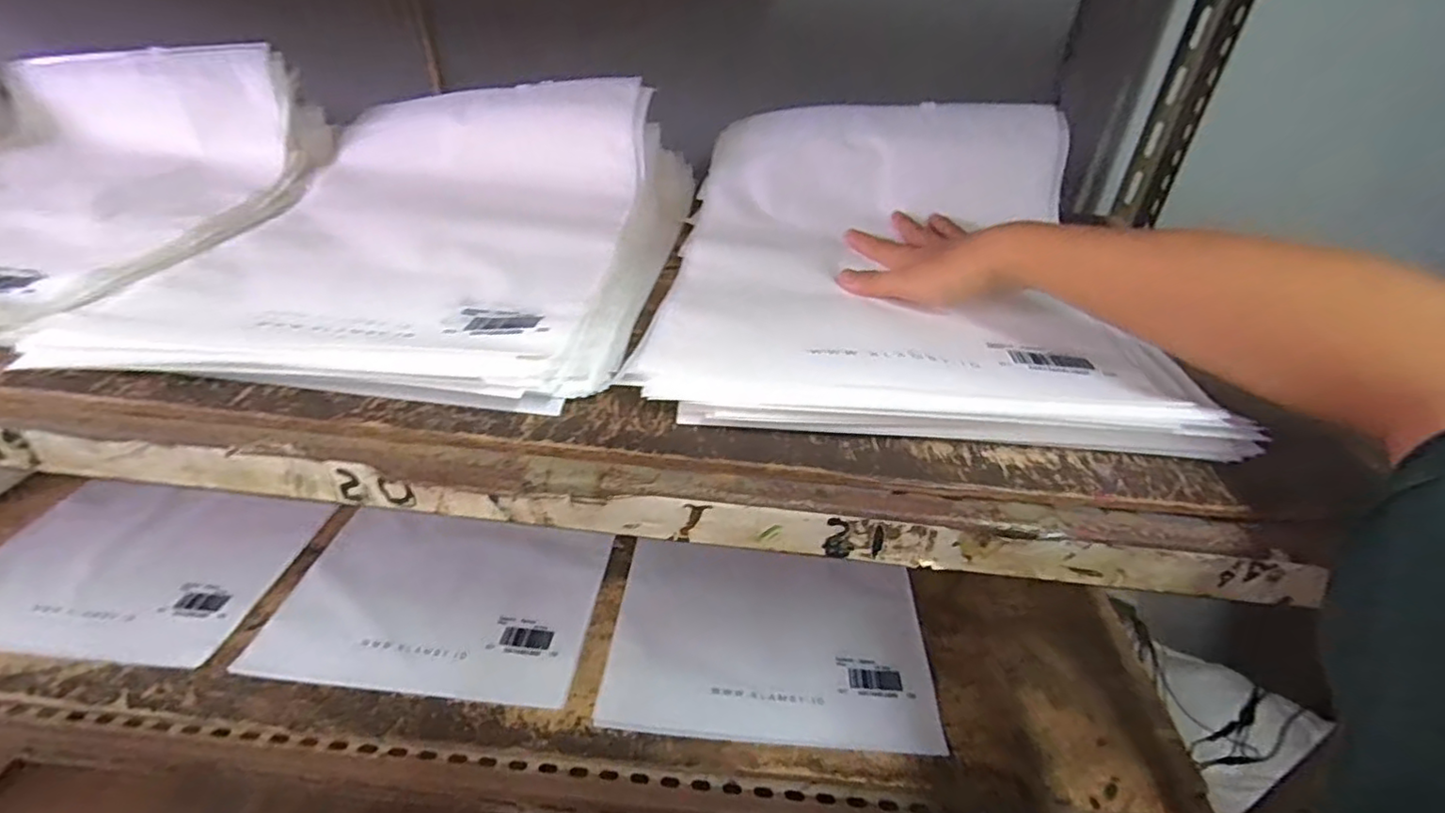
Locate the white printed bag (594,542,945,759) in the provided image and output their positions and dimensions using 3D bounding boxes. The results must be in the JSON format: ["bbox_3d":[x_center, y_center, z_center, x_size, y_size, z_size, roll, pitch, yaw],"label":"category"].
[{"bbox_3d":[0.046,0.222,0.622,0.296,0.028,0.202,5,34,1],"label":"white printed bag"}]

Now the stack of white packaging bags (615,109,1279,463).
[{"bbox_3d":[0.133,-0.131,0.469,0.326,0.109,0.379,7,34,4],"label":"stack of white packaging bags"}]

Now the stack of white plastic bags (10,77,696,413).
[{"bbox_3d":[-0.220,-0.152,0.478,0.335,0.115,0.366,4,34,1],"label":"stack of white plastic bags"}]

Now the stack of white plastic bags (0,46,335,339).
[{"bbox_3d":[-0.561,-0.192,0.489,0.326,0.113,0.361,4,34,1],"label":"stack of white plastic bags"}]

